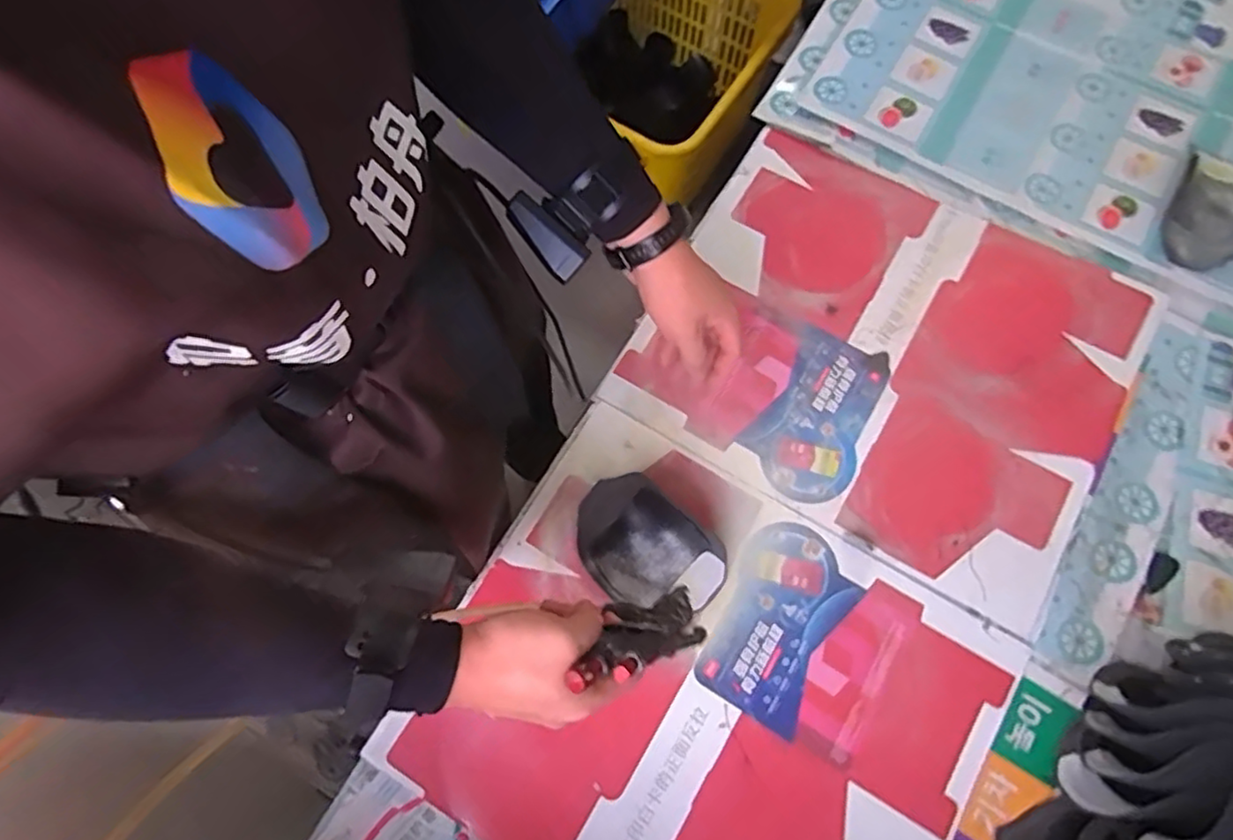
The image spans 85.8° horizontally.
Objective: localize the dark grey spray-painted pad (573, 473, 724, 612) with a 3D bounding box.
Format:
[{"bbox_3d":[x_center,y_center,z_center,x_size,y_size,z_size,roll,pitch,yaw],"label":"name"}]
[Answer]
[{"bbox_3d":[0.025,0.120,0.612,0.145,0.045,0.096,41,77,11],"label":"dark grey spray-painted pad"}]

